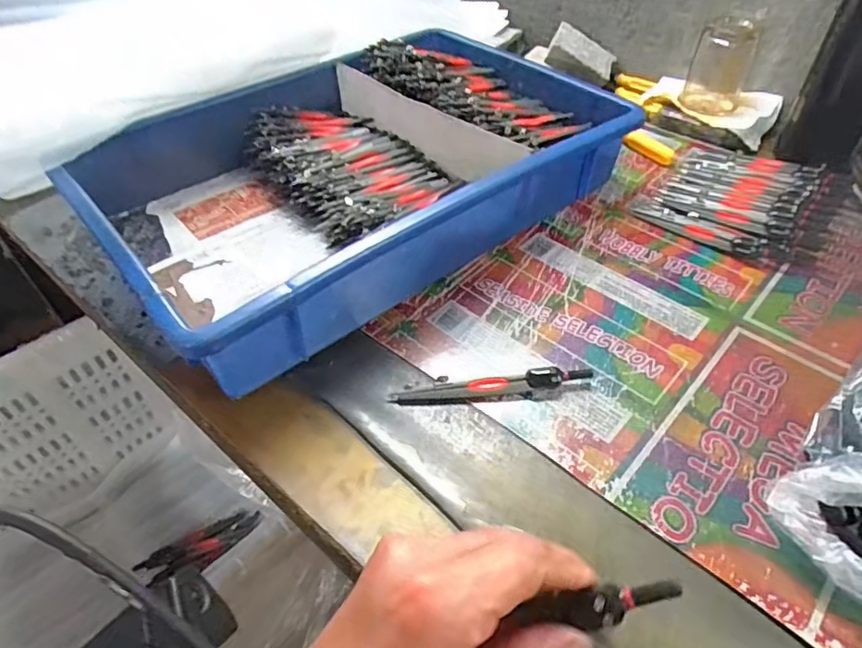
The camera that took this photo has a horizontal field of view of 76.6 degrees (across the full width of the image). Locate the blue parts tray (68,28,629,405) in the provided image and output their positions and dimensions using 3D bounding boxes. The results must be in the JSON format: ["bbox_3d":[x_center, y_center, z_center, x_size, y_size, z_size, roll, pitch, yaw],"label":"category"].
[{"bbox_3d":[-0.060,-0.136,0.474,0.412,0.079,0.272,-33,55,-26],"label":"blue parts tray"}]

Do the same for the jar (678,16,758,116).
[{"bbox_3d":[0.310,-0.273,0.586,0.056,0.095,0.056,24,52,22],"label":"jar"}]

